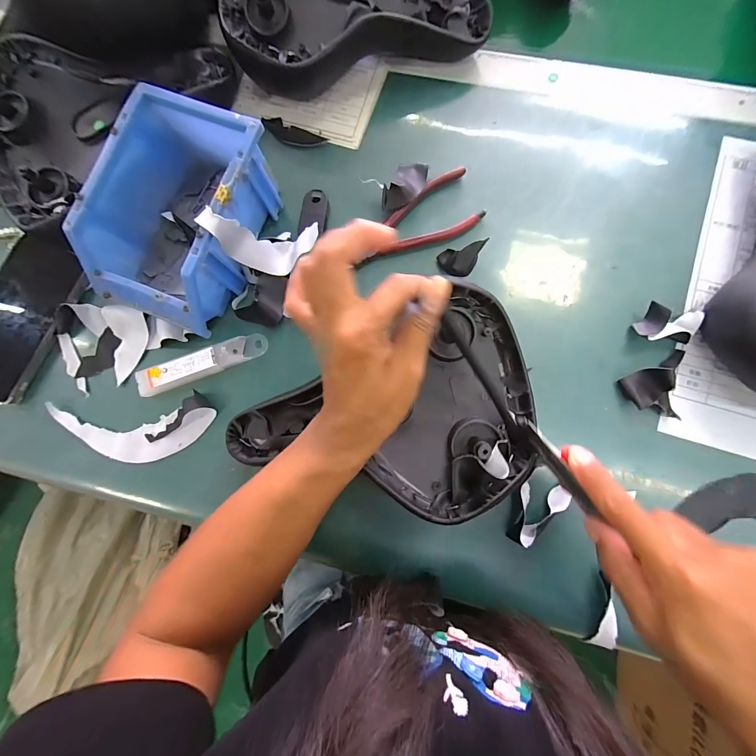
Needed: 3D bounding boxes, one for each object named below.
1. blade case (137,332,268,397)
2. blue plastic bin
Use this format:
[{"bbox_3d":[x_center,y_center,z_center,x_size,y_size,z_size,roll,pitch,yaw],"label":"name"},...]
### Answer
[{"bbox_3d":[-0.169,-0.013,0.317,0.126,0.013,0.027,-20,82,1],"label":"blade case"},{"bbox_3d":[-0.178,-0.143,0.300,0.119,0.075,0.175,22,85,6],"label":"blue plastic bin"}]

